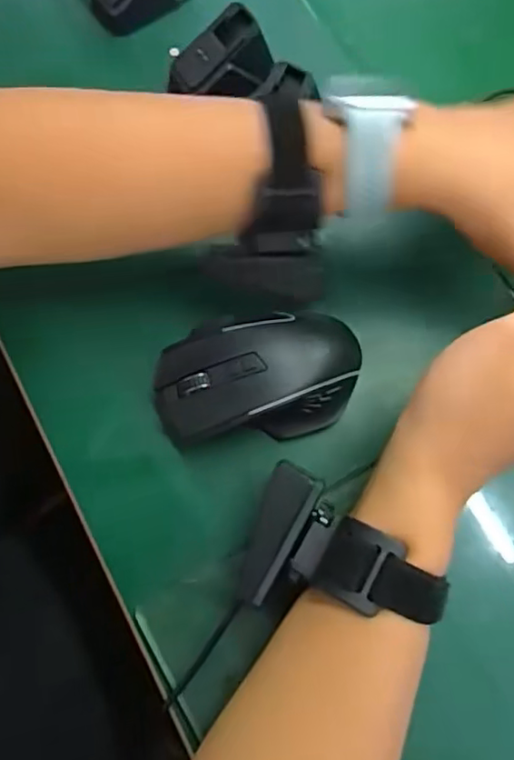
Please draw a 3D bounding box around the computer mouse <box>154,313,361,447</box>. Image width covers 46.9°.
[{"bbox_3d":[0.002,-0.002,0.345,0.120,0.043,0.070,-9,75,-5],"label":"computer mouse"}]

